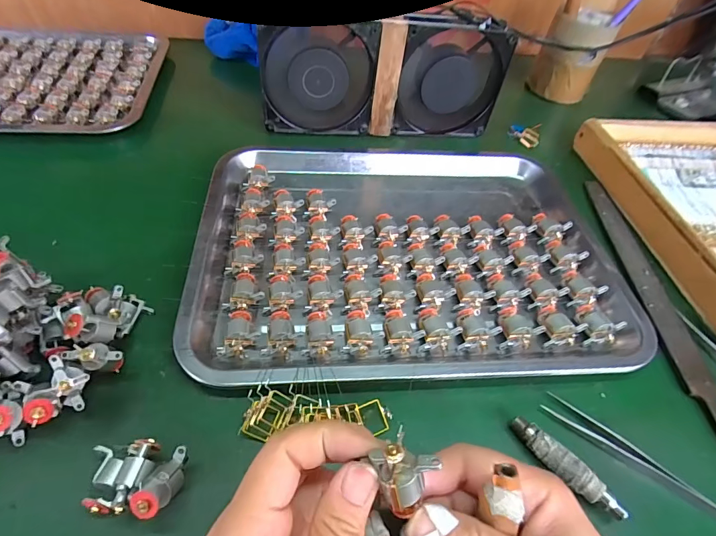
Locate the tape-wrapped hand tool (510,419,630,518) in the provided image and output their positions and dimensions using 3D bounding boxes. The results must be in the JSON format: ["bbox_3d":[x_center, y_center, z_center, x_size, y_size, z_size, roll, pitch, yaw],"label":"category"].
[{"bbox_3d":[0.124,0.119,0.241,0.015,0.014,0.070,-28,58,-25],"label":"tape-wrapped hand tool"}]

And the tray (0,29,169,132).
[{"bbox_3d":[-0.427,-0.235,0.487,0.341,0.029,0.244,-5,52,-10],"label":"tray"}]

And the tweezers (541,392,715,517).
[{"bbox_3d":[0.170,0.119,0.250,0.110,0.008,0.014,38,57,23],"label":"tweezers"}]

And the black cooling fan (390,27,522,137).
[{"bbox_3d":[0.102,-0.206,0.456,0.116,0.106,0.028,-2,51,-8],"label":"black cooling fan"}]

